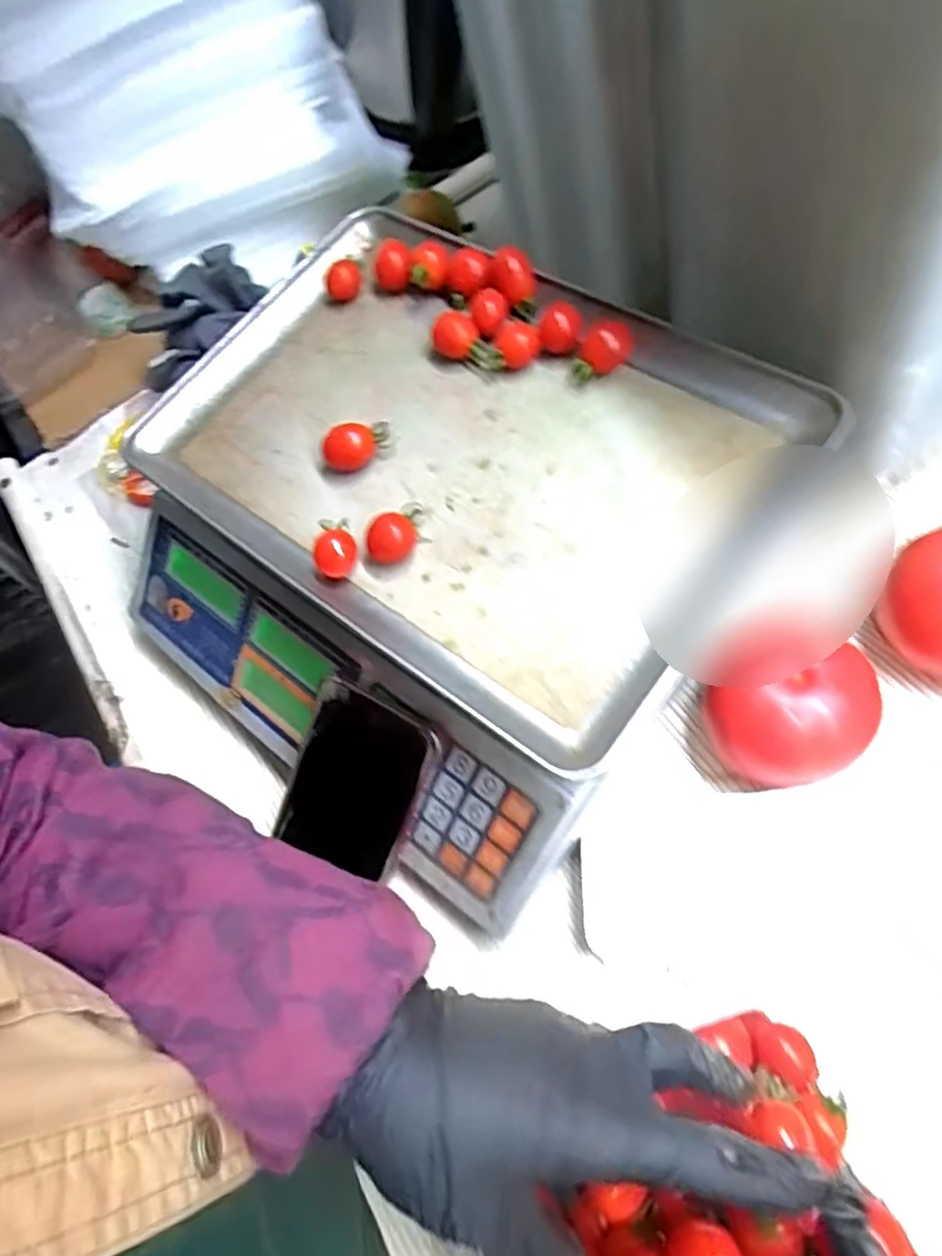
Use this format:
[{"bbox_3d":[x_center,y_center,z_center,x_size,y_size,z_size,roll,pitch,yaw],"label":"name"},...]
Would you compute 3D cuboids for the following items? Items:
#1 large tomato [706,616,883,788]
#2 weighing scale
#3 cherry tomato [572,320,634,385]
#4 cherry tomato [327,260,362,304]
[{"bbox_3d":[0.166,0.040,0.354,0.073,0.065,0.074,-4,67,9],"label":"large tomato"},{"bbox_3d":[-0.028,-0.060,0.396,0.332,0.125,0.307,32,76,21],"label":"weighing scale"},{"bbox_3d":[0.072,-0.148,0.366,0.027,0.027,0.036,10,69,15],"label":"cherry tomato"},{"bbox_3d":[-0.078,-0.213,0.420,0.018,0.017,0.022,-2,67,9],"label":"cherry tomato"}]

